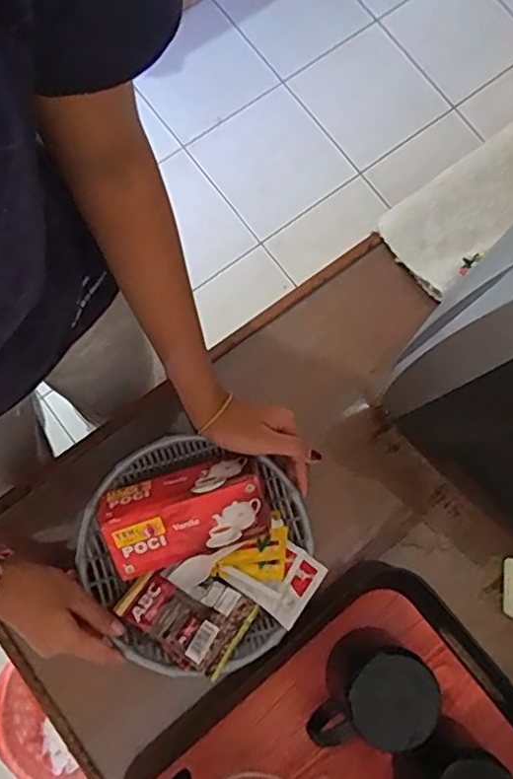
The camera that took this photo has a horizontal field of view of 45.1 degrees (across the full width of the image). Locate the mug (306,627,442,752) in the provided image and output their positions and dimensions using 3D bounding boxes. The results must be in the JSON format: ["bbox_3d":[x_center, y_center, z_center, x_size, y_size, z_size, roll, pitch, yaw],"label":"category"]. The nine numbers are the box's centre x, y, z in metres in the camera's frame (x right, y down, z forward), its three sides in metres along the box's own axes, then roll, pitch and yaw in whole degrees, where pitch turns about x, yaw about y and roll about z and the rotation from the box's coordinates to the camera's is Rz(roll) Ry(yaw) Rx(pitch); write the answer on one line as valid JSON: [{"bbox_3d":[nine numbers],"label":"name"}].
[{"bbox_3d":[0.095,0.267,0.532,0.078,0.083,0.106,37,78,7],"label":"mug"}]

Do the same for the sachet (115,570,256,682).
[{"bbox_3d":[-0.063,0.198,0.559,0.107,0.009,0.073,31,59,10],"label":"sachet"}]

